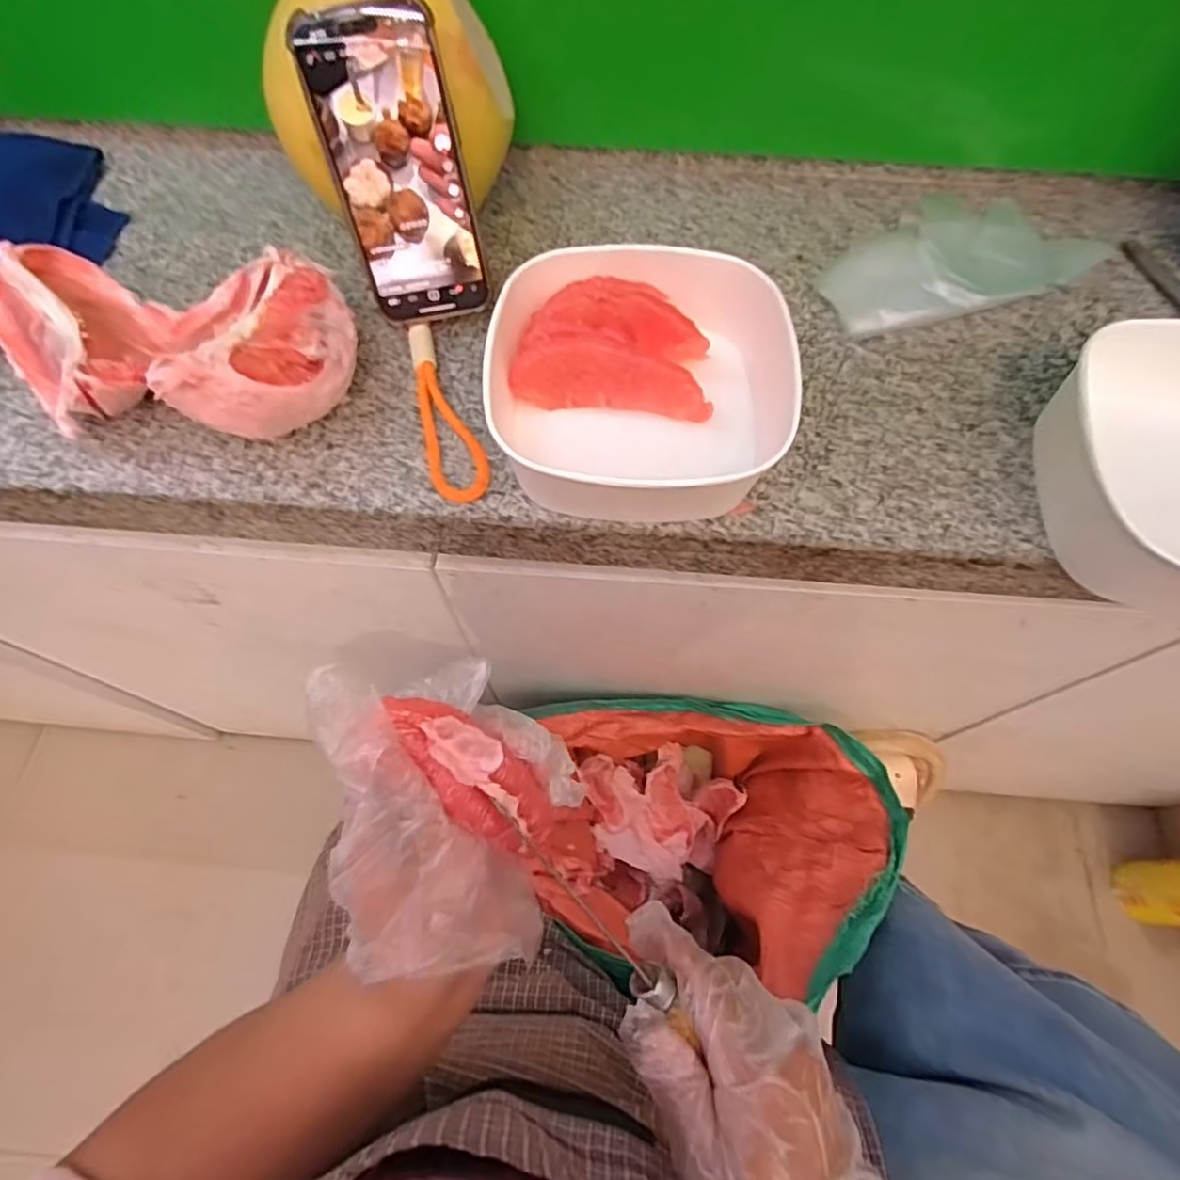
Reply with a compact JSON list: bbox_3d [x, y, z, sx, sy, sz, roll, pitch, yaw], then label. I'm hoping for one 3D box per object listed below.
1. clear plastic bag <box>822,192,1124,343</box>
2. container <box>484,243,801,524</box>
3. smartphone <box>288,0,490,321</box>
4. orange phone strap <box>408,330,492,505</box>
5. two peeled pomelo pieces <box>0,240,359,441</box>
[{"bbox_3d":[0.254,-0.233,0.427,0.210,0.021,0.092,-22,68,-9],"label":"clear plastic bag"},{"bbox_3d":[0.033,-0.120,0.360,0.170,0.055,0.153,9,66,4],"label":"container"},{"bbox_3d":[-0.105,-0.228,0.349,0.070,0.143,0.005,-8,41,3],"label":"smartphone"},{"bbox_3d":[-0.090,-0.106,0.373,0.032,0.011,0.125,-19,67,-8],"label":"orange phone strap"},{"bbox_3d":[-0.233,-0.143,0.358,0.197,0.065,0.122,9,66,4],"label":"two peeled pomelo pieces"}]

